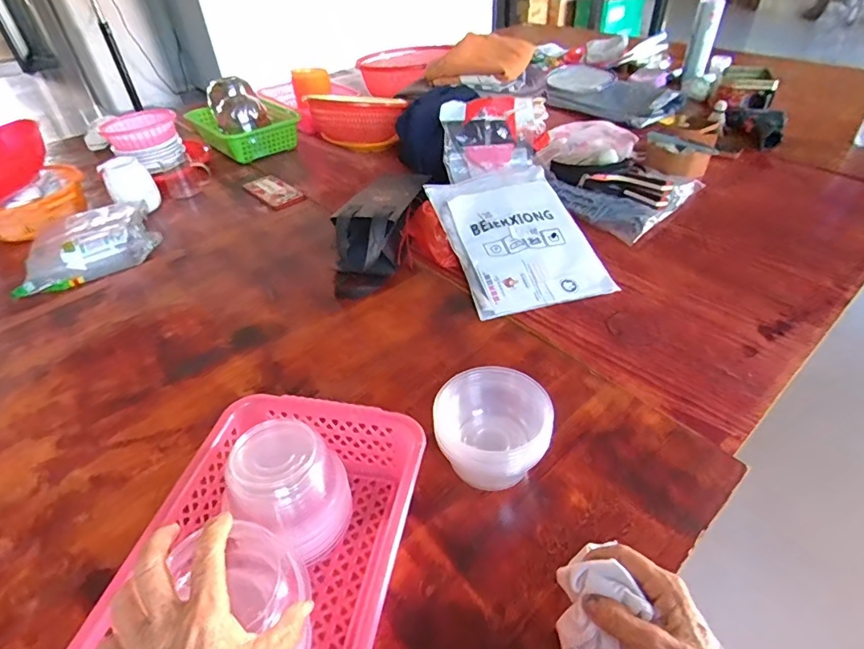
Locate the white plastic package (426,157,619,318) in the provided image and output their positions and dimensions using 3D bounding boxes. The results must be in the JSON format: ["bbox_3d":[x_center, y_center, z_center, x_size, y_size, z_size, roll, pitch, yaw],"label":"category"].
[{"bbox_3d":[0.139,-0.162,0.839,0.222,0.022,0.323,-14,57,-10],"label":"white plastic package"}]

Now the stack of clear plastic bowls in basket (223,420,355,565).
[{"bbox_3d":[-0.134,0.159,0.474,0.092,0.104,0.107,8,44,14],"label":"stack of clear plastic bowls in basket"}]

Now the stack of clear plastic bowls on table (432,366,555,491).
[{"bbox_3d":[0.063,0.115,0.520,0.119,0.104,0.097,-9,42,-4],"label":"stack of clear plastic bowls on table"}]

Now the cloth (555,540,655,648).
[{"bbox_3d":[0.126,0.220,0.374,0.058,0.049,0.072,-35,50,-29],"label":"cloth"}]

